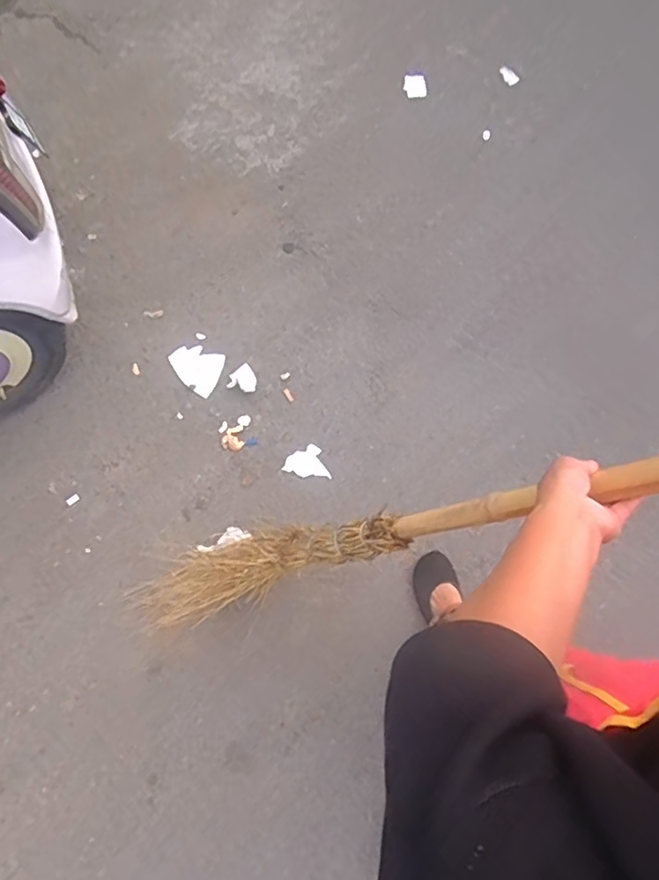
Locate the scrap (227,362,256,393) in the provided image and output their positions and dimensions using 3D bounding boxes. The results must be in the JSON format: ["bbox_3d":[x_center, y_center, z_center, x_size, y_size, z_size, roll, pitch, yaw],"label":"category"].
[{"bbox_3d":[-0.198,-0.144,1.299,0.064,0.013,0.063,12,76,1],"label":"scrap"}]

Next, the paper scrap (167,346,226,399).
[{"bbox_3d":[-0.323,-0.175,1.336,0.132,0.008,0.107,25,77,4],"label":"paper scrap"}]

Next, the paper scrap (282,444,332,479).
[{"bbox_3d":[-0.047,0.046,1.257,0.104,0.005,0.072,8,76,0],"label":"paper scrap"}]

